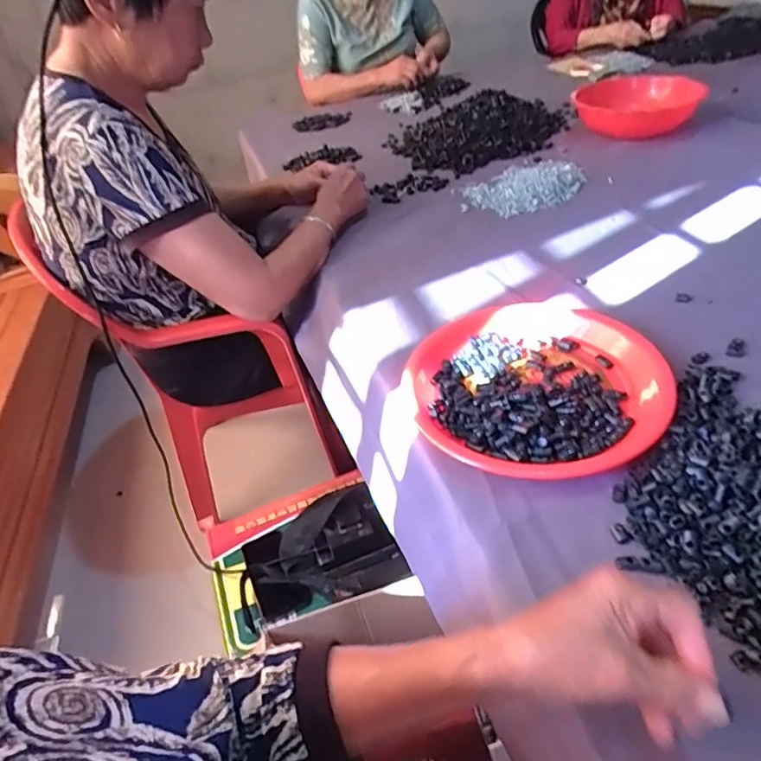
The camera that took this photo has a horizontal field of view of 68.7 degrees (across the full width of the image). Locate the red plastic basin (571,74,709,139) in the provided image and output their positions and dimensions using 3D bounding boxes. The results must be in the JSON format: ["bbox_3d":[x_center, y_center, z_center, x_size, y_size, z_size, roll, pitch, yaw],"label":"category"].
[{"bbox_3d":[0.526,-0.560,1.144,0.239,0.077,0.227,1,40,14],"label":"red plastic basin"}]

